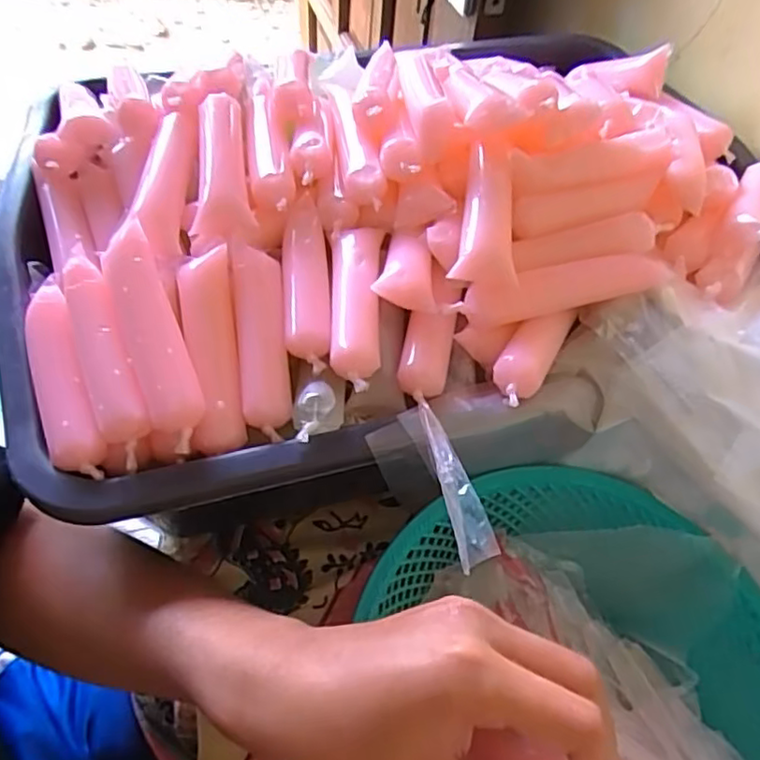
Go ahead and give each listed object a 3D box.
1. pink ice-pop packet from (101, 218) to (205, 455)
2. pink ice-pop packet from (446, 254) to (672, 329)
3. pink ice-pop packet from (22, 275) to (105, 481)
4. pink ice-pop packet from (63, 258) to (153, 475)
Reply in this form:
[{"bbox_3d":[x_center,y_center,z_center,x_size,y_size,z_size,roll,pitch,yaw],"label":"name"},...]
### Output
[{"bbox_3d":[-0.115,-0.026,0.320,0.027,0.029,0.119,-19,58,-17],"label":"pink ice-pop packet"},{"bbox_3d":[0.099,-0.051,0.354,0.118,0.018,0.022,-12,56,-12],"label":"pink ice-pop packet"},{"bbox_3d":[-0.161,-0.002,0.322,0.026,0.019,0.111,-19,58,-17],"label":"pink ice-pop packet"},{"bbox_3d":[-0.138,-0.011,0.323,0.023,0.031,0.110,-19,58,-17],"label":"pink ice-pop packet"}]

